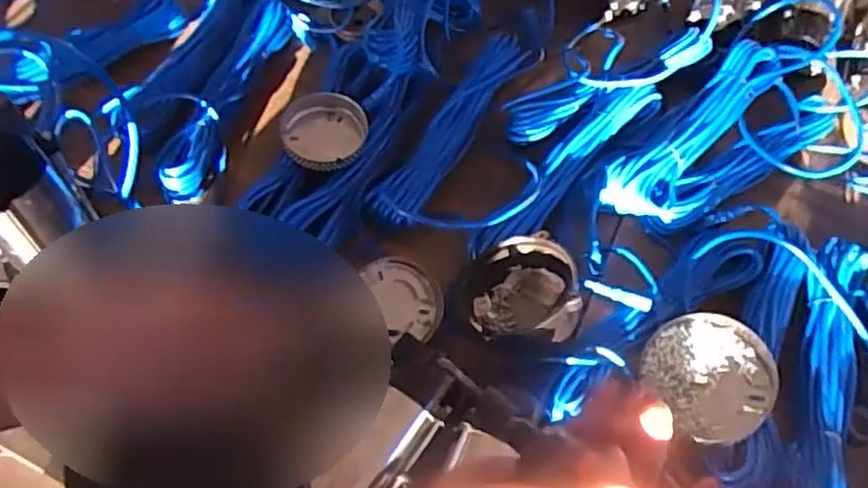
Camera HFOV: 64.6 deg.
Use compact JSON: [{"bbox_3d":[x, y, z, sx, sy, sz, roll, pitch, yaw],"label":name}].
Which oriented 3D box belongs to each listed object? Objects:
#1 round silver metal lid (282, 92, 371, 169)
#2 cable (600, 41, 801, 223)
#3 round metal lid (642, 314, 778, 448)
[{"bbox_3d":[-0.142,-0.139,0.865,0.107,0.028,0.104,2,59,-4],"label":"round silver metal lid"},{"bbox_3d":[0.353,-0.152,0.903,0.351,0.049,0.107,-39,69,-24],"label":"cable"},{"bbox_3d":[0.299,0.141,0.739,0.127,0.011,0.132,-3,75,9],"label":"round metal lid"}]

